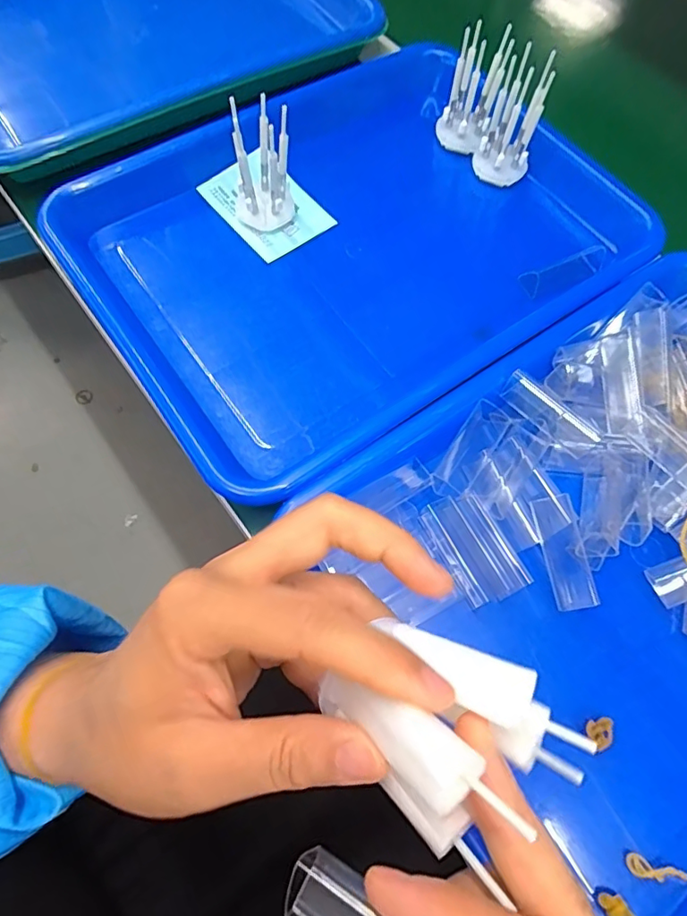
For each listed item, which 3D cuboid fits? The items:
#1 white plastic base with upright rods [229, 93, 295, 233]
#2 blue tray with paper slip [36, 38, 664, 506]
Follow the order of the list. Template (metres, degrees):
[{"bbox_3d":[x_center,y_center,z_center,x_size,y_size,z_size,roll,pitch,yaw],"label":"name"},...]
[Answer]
[{"bbox_3d":[-0.051,-0.182,0.325,0.039,0.074,0.032,-11,67,-8],"label":"white plastic base with upright rods"},{"bbox_3d":[0.009,-0.140,0.344,0.329,0.048,0.250,-34,72,-16],"label":"blue tray with paper slip"}]

